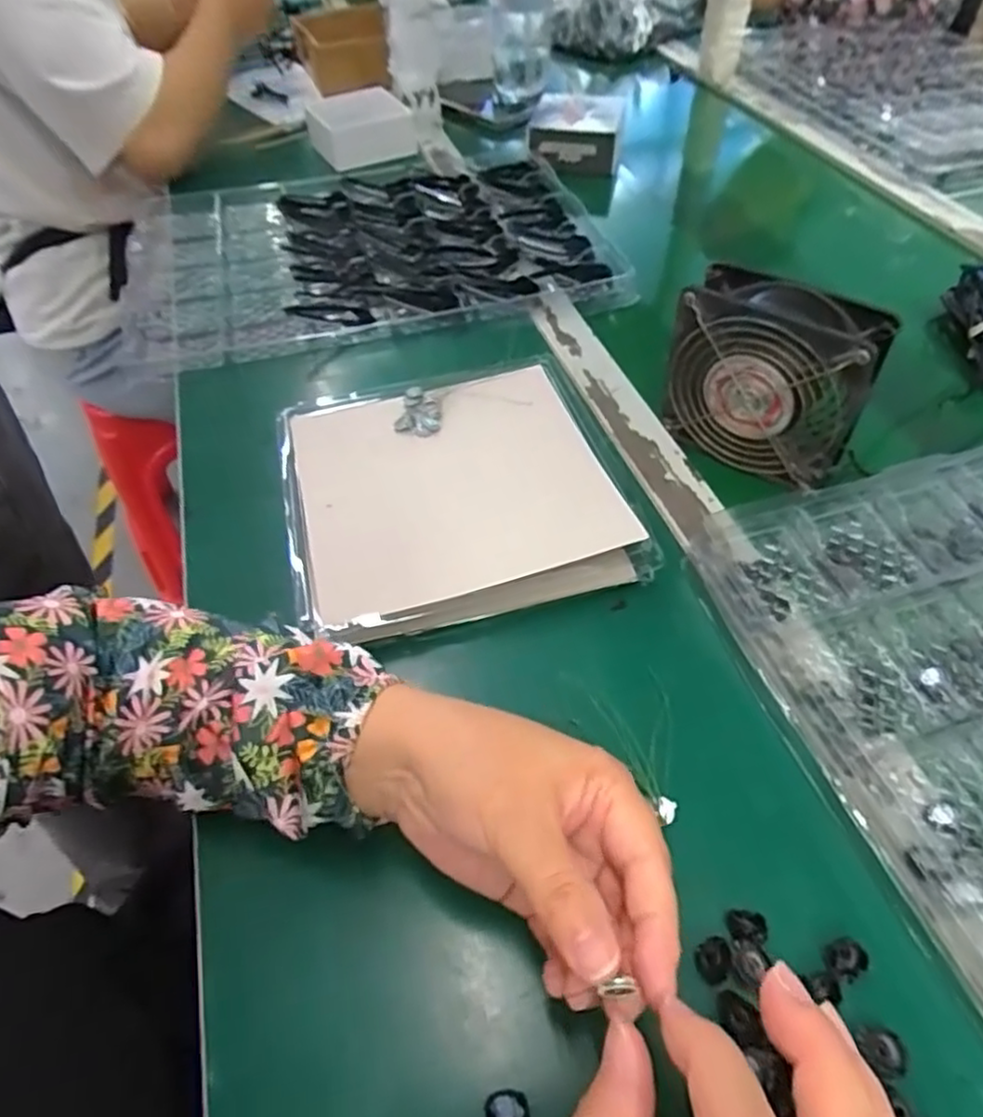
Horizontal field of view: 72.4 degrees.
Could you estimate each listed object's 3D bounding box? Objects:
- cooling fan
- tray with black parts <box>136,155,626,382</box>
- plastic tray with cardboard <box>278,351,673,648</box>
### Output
[{"bbox_3d":[0.178,-0.116,0.435,0.045,0.107,0.117,-38,58,-25],"label":"cooling fan"},{"bbox_3d":[-0.117,-0.307,0.656,0.447,0.024,0.311,-12,51,-7],"label":"tray with black parts"},{"bbox_3d":[-0.026,-0.048,0.436,0.205,0.033,0.207,-13,51,-7],"label":"plastic tray with cardboard"}]

